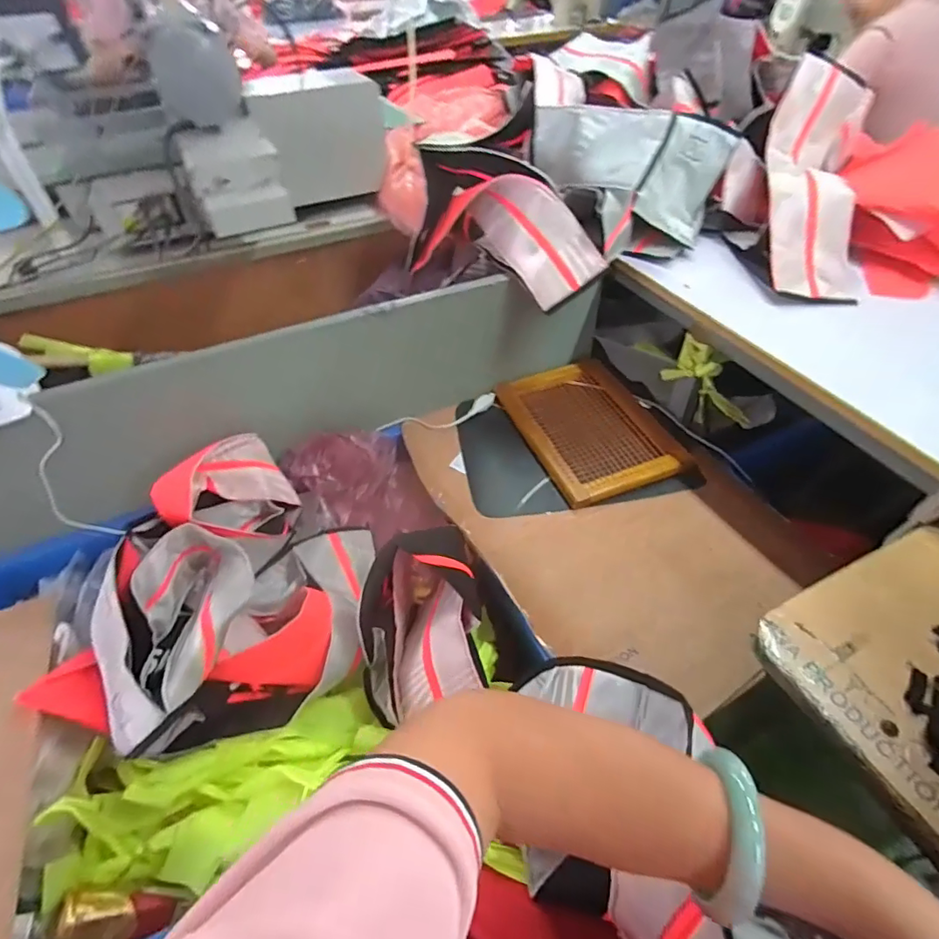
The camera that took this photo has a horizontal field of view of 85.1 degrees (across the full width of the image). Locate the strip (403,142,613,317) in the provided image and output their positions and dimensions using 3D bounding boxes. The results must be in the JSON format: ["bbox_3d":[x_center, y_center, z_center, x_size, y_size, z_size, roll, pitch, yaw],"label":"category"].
[{"bbox_3d":[0.040,-0.445,0.926,0.176,0.170,0.400,-36,55,-26],"label":"strip"}]

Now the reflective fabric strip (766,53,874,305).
[{"bbox_3d":[0.610,-0.499,0.909,0.174,0.149,0.521,13,68,15],"label":"reflective fabric strip"}]

